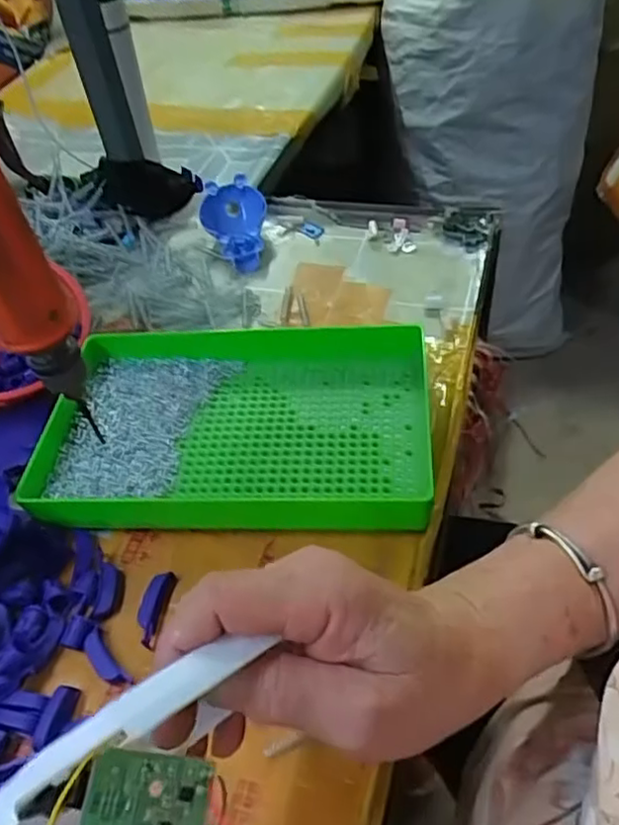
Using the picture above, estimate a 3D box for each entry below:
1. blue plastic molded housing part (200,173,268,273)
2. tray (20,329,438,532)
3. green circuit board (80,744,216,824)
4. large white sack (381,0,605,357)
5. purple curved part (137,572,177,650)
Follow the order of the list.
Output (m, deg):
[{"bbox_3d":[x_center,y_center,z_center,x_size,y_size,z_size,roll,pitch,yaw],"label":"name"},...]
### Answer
[{"bbox_3d":[-0.067,-0.167,0.590,0.057,0.028,0.099,-5,63,-2],"label":"blue plastic molded housing part"},{"bbox_3d":[-0.048,0.006,0.425,0.251,0.037,0.152,-1,47,8],"label":"tray"},{"bbox_3d":[-0.050,0.125,0.204,0.041,0.004,0.032,25,57,-29],"label":"green circuit board"},{"bbox_3d":[0.321,-0.518,1.230,0.347,0.768,0.360,-6,46,3],"label":"large white sack"},{"bbox_3d":[-0.087,0.108,0.361,0.013,0.007,0.043,5,48,13],"label":"purple curved part"}]

